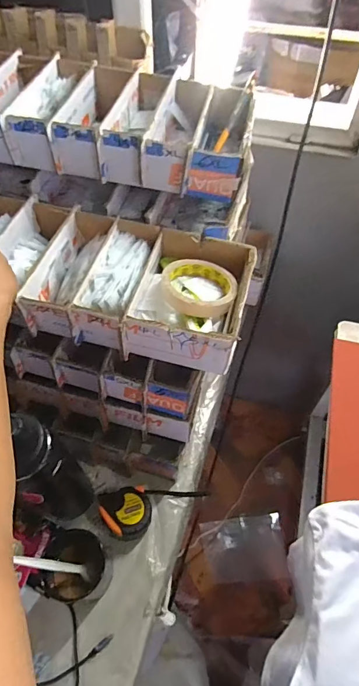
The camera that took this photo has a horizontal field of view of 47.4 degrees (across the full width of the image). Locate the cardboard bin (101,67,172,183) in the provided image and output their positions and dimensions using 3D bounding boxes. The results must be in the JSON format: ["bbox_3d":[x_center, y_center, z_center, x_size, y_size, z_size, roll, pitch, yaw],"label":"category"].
[{"bbox_3d":[-0.057,-0.305,0.580,0.062,0.074,0.194,10,55,6],"label":"cardboard bin"}]

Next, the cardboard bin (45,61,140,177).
[{"bbox_3d":[-0.115,-0.326,0.596,0.081,0.073,0.213,13,56,8],"label":"cardboard bin"}]

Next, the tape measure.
[{"bbox_3d":[-0.079,0.256,0.617,0.070,0.050,0.070,0,55,-1],"label":"tape measure"}]

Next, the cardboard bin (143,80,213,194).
[{"bbox_3d":[0.003,-0.288,0.567,0.067,0.073,0.177,13,56,8],"label":"cardboard bin"}]

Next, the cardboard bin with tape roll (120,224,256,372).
[{"bbox_3d":[0.017,-0.057,0.518,0.133,0.066,0.170,12,56,8],"label":"cardboard bin with tape roll"}]

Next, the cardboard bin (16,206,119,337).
[{"bbox_3d":[-0.136,-0.094,0.541,0.070,0.069,0.185,12,56,8],"label":"cardboard bin"}]

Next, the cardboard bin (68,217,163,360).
[{"bbox_3d":[-0.077,-0.076,0.527,0.073,0.063,0.171,13,56,8],"label":"cardboard bin"}]

